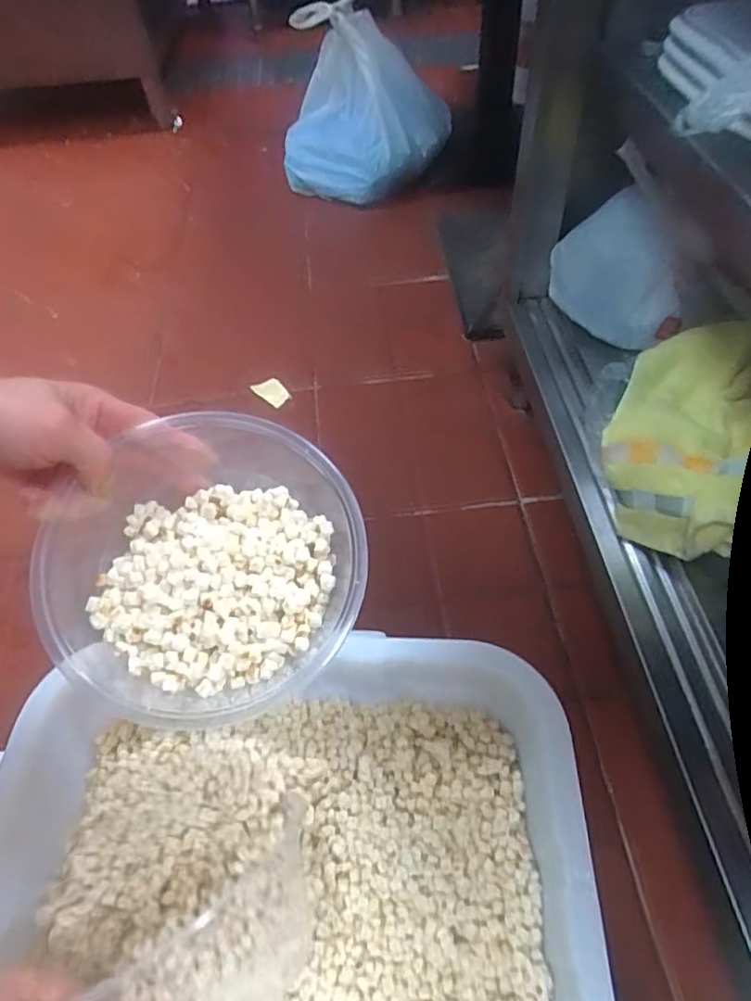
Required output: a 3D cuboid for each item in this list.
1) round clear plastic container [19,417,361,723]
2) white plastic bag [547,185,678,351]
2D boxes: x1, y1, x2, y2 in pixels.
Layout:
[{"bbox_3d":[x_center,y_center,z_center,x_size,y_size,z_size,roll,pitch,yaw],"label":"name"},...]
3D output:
[{"bbox_3d":[-0.092,0.032,0.325,0.164,0.060,0.155,-21,57,-10],"label":"round clear plastic container"},{"bbox_3d":[0.315,-0.296,0.748,0.079,0.148,0.173,-26,58,-14],"label":"white plastic bag"}]

